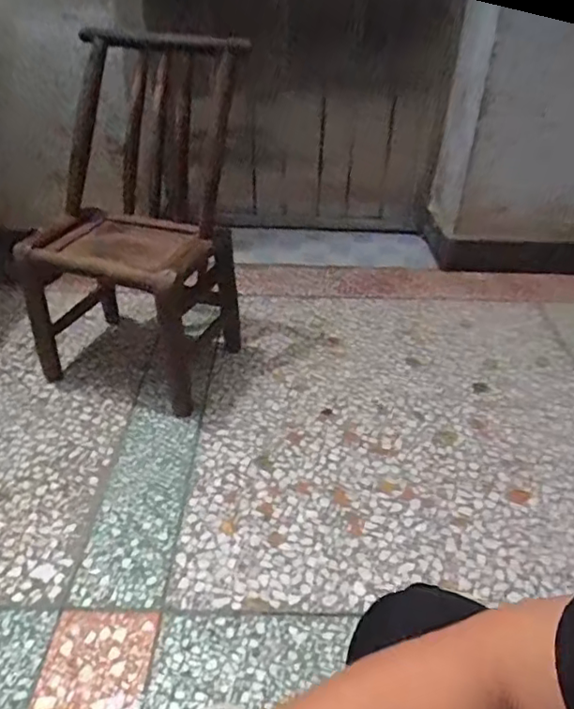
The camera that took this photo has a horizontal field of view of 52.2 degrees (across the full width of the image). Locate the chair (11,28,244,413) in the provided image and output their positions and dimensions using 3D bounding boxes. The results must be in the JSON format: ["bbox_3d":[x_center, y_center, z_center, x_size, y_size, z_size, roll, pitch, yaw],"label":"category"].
[{"bbox_3d":[-0.309,-0.275,1.209,0.379,0.645,0.414,8,38,9],"label":"chair"}]

